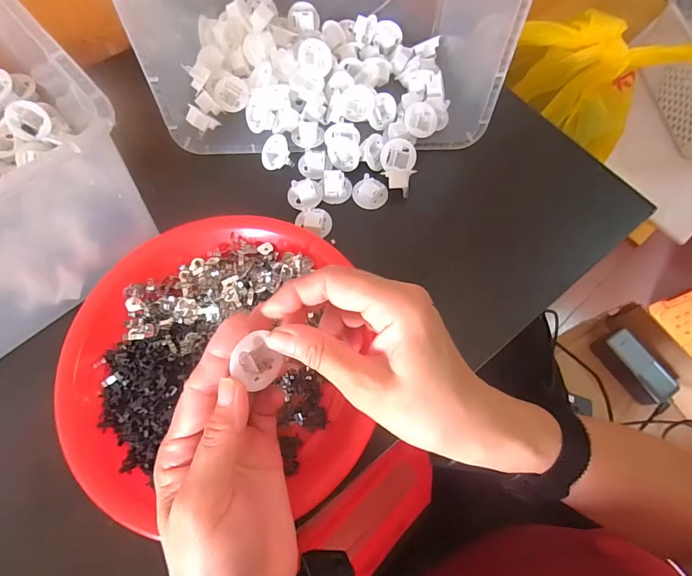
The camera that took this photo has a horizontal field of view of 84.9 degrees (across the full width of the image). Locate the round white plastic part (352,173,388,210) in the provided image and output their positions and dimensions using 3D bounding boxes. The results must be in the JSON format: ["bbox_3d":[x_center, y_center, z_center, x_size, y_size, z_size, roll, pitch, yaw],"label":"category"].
[{"bbox_3d":[0.024,-0.089,0.350,0.031,0.021,0.027,-21,72,-10],"label":"round white plastic part"}]

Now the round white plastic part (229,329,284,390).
[{"bbox_3d":[-0.050,0.041,0.210,0.007,0.031,0.026,8,39,41],"label":"round white plastic part"}]

